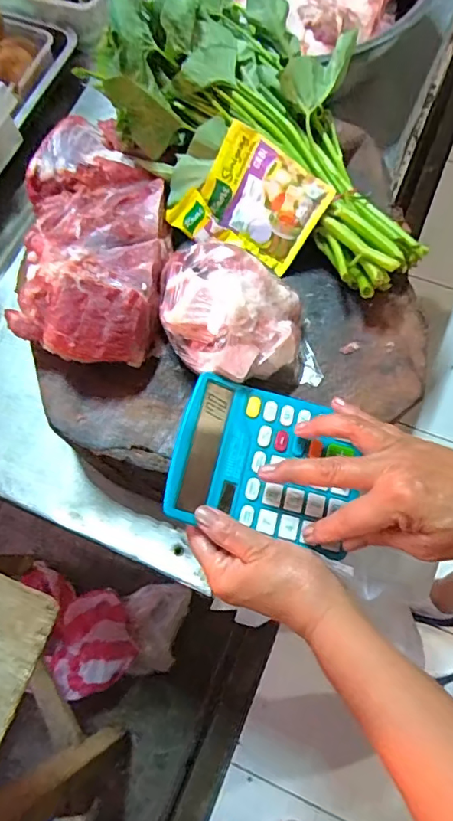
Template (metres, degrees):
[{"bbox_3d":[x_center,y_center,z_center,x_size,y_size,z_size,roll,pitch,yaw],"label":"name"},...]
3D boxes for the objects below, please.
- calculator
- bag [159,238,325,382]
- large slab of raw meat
[{"bbox_3d":[0.028,0.038,0.403,0.134,0.024,0.115,9,71,5],"label":"calculator"},{"bbox_3d":[0.009,-0.083,0.433,0.122,0.084,0.122,-10,71,-2],"label":"bag"},{"bbox_3d":[-0.120,-0.154,0.477,0.132,0.068,0.243,3,71,3],"label":"large slab of raw meat"}]

